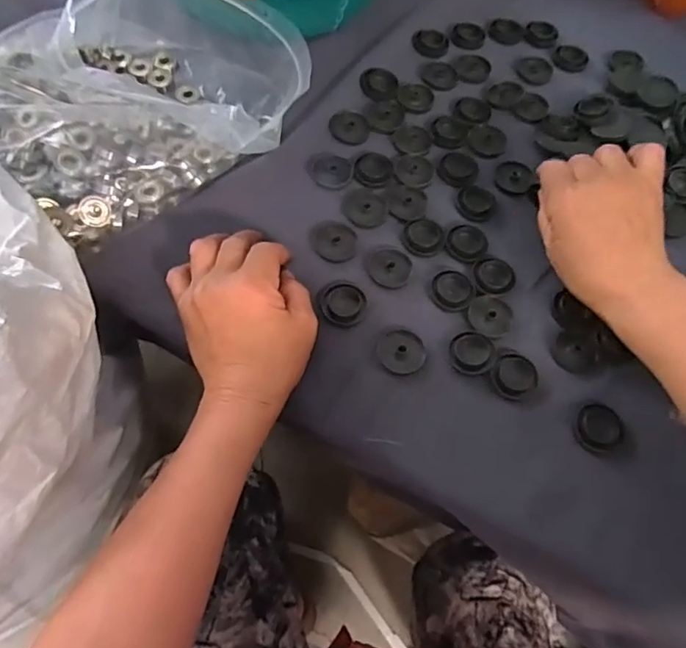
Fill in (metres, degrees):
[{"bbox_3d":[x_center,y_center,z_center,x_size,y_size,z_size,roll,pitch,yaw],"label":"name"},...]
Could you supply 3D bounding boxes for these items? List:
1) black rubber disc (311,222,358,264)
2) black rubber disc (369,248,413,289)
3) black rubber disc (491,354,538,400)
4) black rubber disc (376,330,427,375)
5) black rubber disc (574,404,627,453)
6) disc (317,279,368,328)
[{"bbox_3d":[-0.007,-0.063,0.425,0.035,0.007,0.031,12,64,2],"label":"black rubber disc"},{"bbox_3d":[0.035,-0.042,0.416,0.031,0.004,0.032,1,64,-3],"label":"black rubber disc"},{"bbox_3d":[0.118,0.036,0.388,0.032,0.004,0.030,1,64,-3],"label":"black rubber disc"},{"bbox_3d":[0.041,0.019,0.394,0.032,0.006,0.031,1,64,-3],"label":"black rubber disc"},{"bbox_3d":[0.172,0.069,0.373,0.030,0.004,0.033,1,64,-3],"label":"black rubber disc"},{"bbox_3d":[0.000,-0.017,0.403,0.033,0.007,0.038,7,64,0],"label":"disc"}]

